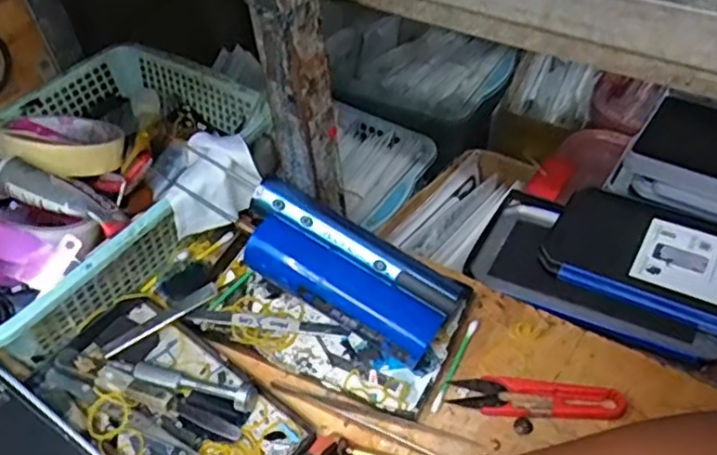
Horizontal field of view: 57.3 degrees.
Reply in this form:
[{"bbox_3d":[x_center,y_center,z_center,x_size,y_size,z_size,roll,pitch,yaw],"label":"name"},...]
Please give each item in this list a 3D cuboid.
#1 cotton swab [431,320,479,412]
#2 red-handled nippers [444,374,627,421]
[{"bbox_3d":[0.063,0.087,0.424,0.006,0.006,0.070,21,50,20],"label":"cotton swab"},{"bbox_3d":[0.108,0.103,0.400,0.100,0.013,0.025,4,48,9],"label":"red-handled nippers"}]

